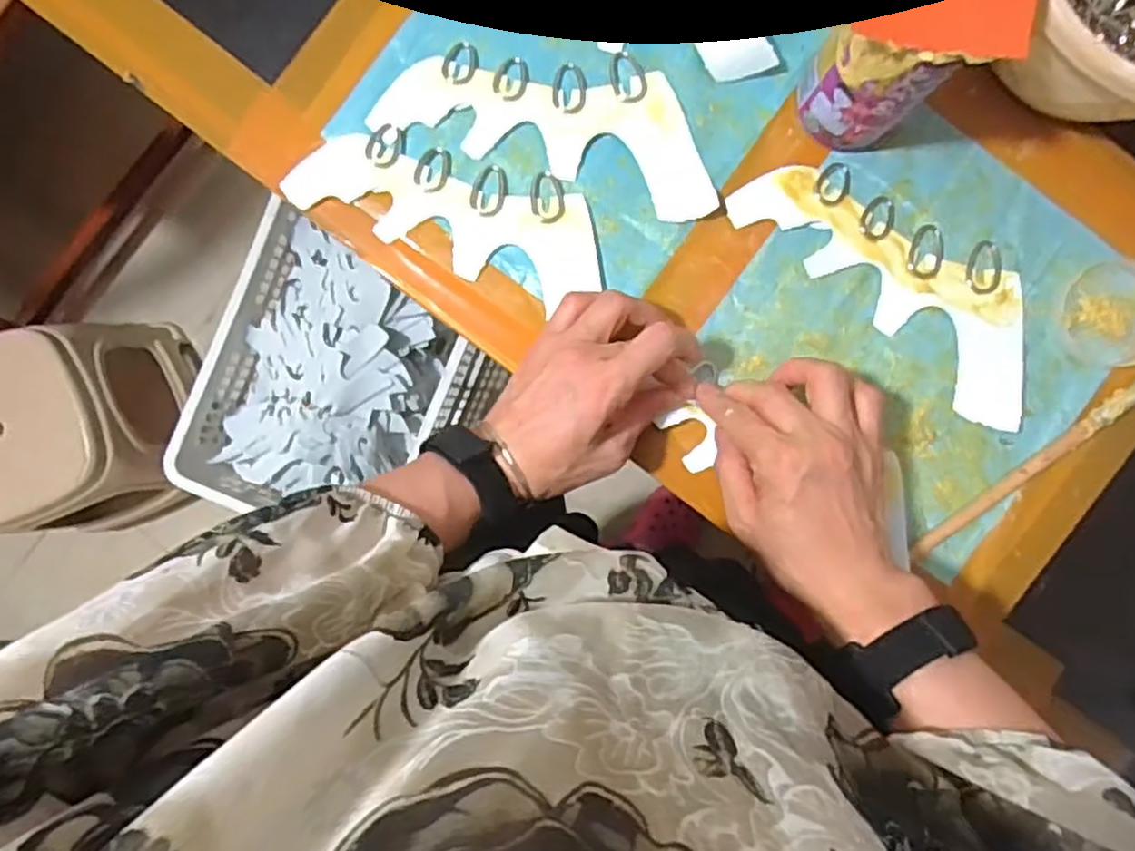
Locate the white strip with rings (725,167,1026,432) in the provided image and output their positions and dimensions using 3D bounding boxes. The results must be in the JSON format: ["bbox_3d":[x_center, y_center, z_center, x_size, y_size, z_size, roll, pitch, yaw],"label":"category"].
[{"bbox_3d":[0.208,-0.096,0.444,0.215,0.010,0.081,39,92,0],"label":"white strip with rings"}]

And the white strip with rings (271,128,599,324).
[{"bbox_3d":[-0.070,-0.137,0.451,0.193,0.011,0.072,24,92,1],"label":"white strip with rings"}]

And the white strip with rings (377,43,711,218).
[{"bbox_3d":[-0.005,-0.196,0.451,0.213,0.009,0.082,19,92,1],"label":"white strip with rings"}]

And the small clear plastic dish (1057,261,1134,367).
[{"bbox_3d":[0.331,-0.069,0.437,0.061,0.011,0.061,0,92,2],"label":"small clear plastic dish"}]

